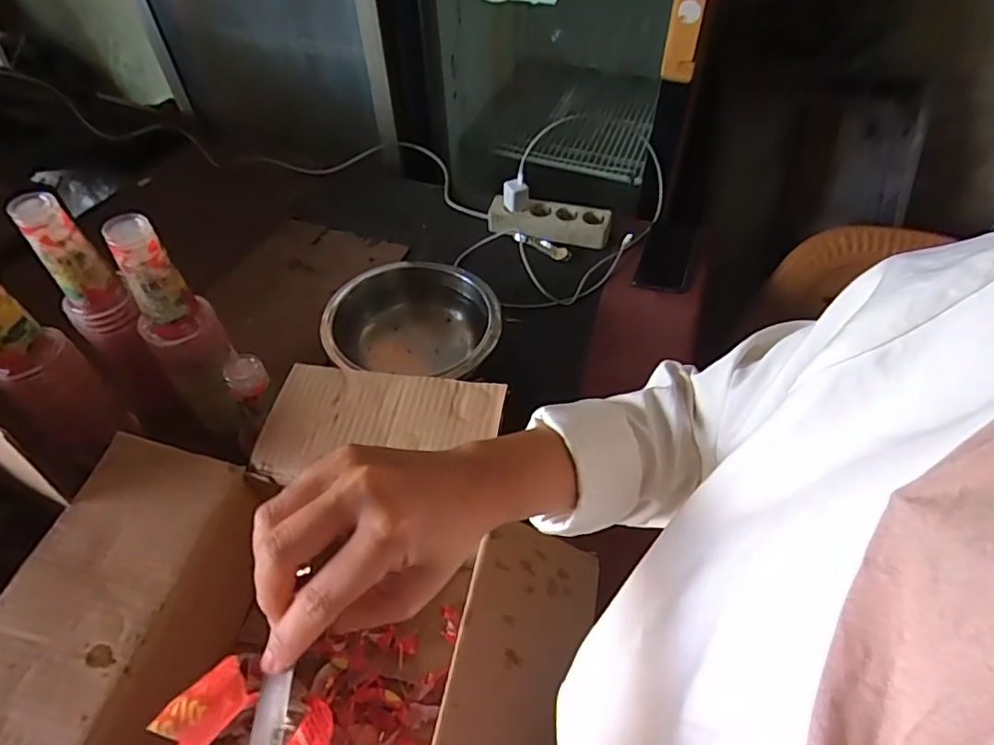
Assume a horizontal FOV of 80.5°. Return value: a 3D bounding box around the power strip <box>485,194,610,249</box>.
[{"bbox_3d":[0.087,-0.249,0.977,0.200,0.045,0.059,9,50,7],"label":"power strip"}]

